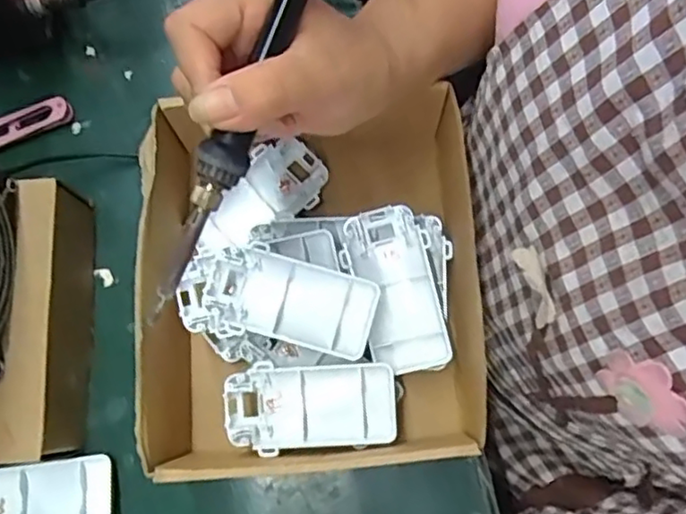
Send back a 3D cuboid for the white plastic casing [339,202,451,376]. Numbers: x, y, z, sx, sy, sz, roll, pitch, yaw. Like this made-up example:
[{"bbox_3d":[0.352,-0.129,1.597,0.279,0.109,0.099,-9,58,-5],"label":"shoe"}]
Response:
[{"bbox_3d":[0.030,0.019,0.381,0.046,0.019,0.094,-16,89,-3],"label":"white plastic casing"}]

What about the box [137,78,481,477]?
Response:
[{"bbox_3d":[-0.016,0.012,0.384,0.183,0.075,0.204,-3,75,3],"label":"box"}]

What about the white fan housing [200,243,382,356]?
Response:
[{"bbox_3d":[-0.030,0.023,0.366,0.096,0.012,0.048,10,76,7],"label":"white fan housing"}]

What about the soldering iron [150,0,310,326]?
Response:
[{"bbox_3d":[-0.034,-0.070,0.279,0.025,0.025,0.209,26,91,7],"label":"soldering iron"}]

